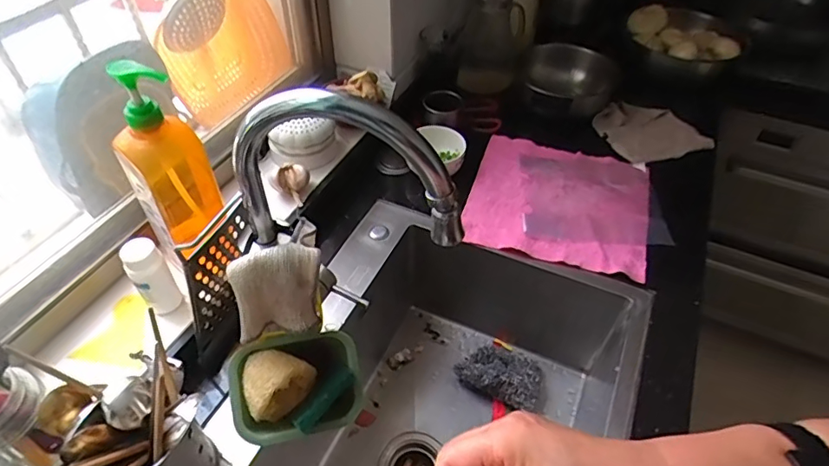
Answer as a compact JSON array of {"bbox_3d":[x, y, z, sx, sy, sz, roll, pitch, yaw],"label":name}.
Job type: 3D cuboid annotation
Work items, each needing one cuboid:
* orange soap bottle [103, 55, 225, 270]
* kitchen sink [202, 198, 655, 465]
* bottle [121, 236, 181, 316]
[{"bbox_3d":[-0.281,-0.079,0.589,0.079,0.237,0.073,-33,56,-29],"label":"orange soap bottle"},{"bbox_3d":[0.023,0.283,0.739,0.459,0.259,0.538,19,48,15],"label":"kitchen sink"},{"bbox_3d":[-0.310,0.057,0.615,0.042,0.103,0.044,-26,52,-24],"label":"bottle"}]

